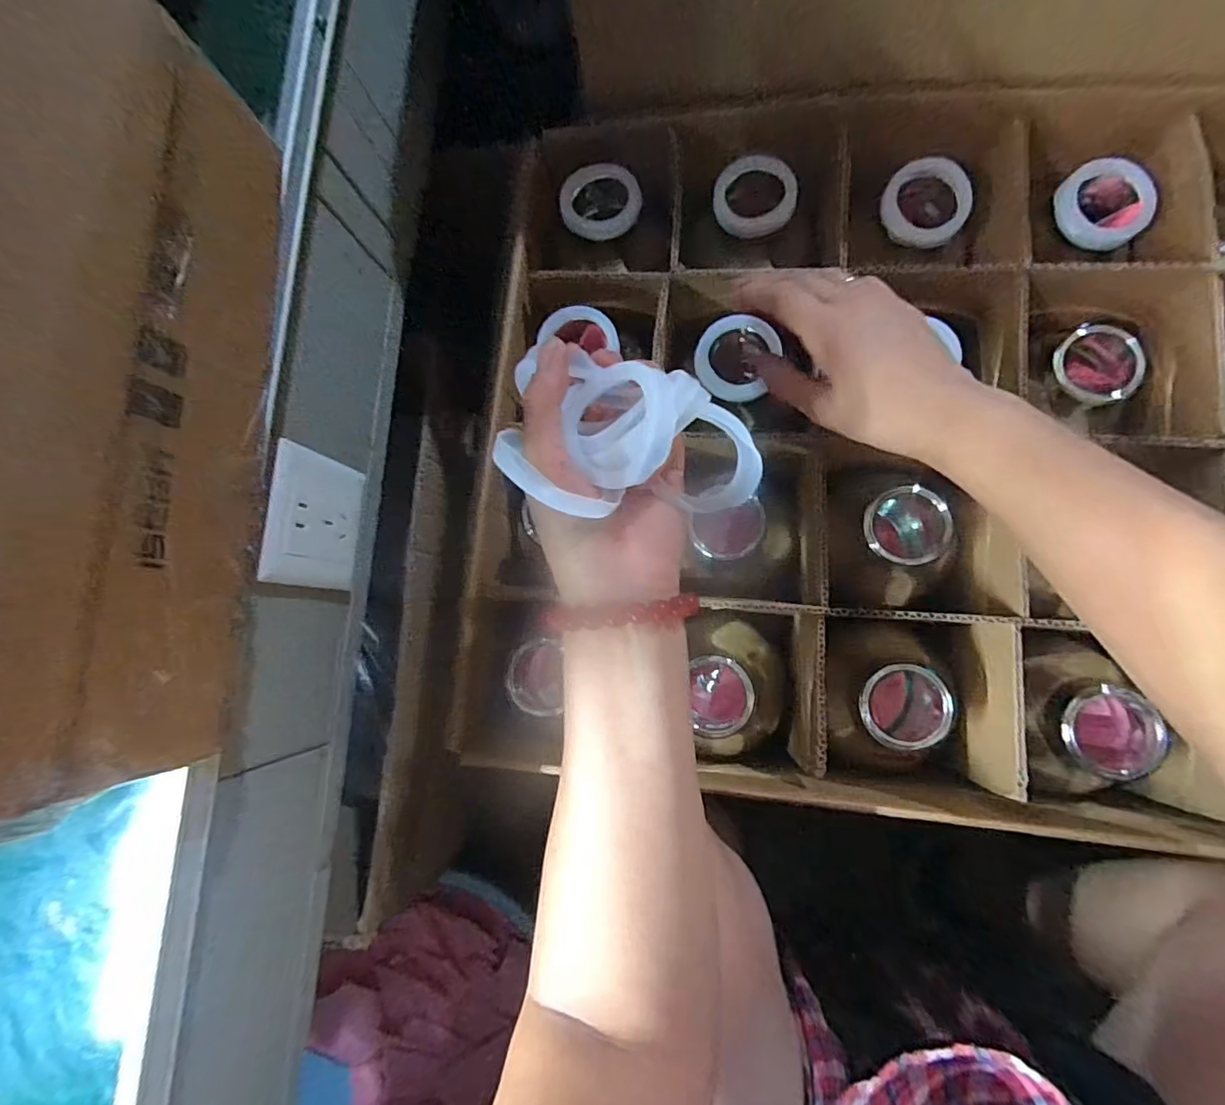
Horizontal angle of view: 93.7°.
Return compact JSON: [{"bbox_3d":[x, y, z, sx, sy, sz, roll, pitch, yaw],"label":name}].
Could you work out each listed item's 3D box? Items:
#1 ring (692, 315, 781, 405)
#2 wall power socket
[{"bbox_3d":[0.083,-0.131,0.388,0.053,0.015,0.054,-1,84,7],"label":"ring"},{"bbox_3d":[-0.188,-0.020,0.367,0.007,0.081,0.083,4,84,8],"label":"wall power socket"}]

